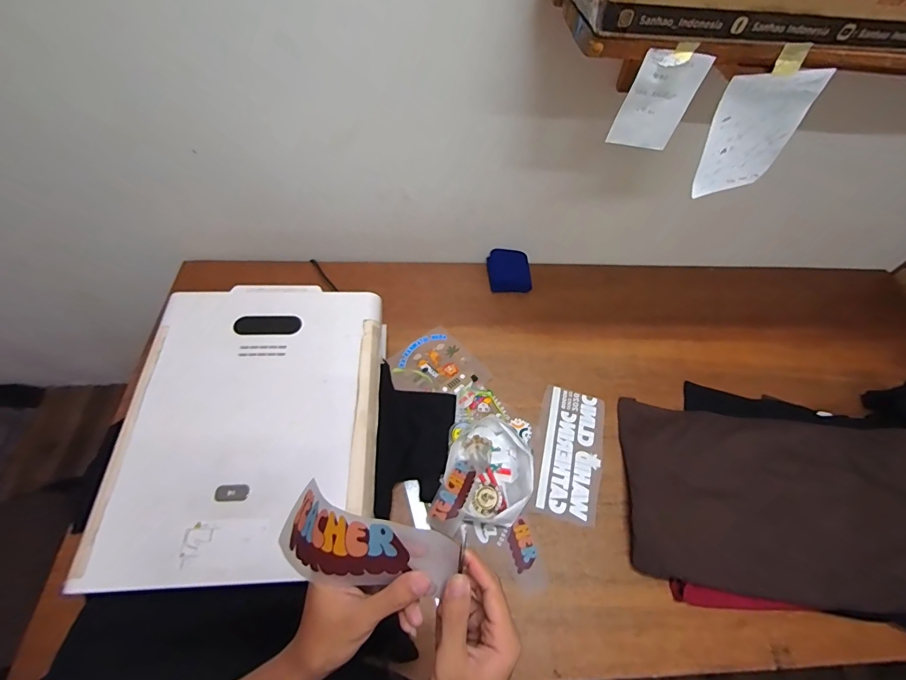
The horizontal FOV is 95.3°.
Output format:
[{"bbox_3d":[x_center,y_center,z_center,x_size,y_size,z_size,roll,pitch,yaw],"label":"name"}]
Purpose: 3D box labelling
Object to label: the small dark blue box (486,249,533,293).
[{"bbox_3d":[0.151,-0.184,1.100,0.116,0.043,0.119,1,57,-4],"label":"small dark blue box"}]

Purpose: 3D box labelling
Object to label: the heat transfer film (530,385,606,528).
[{"bbox_3d":[0.245,0.232,0.874,0.143,0.010,0.276,17,57,6],"label":"heat transfer film"}]

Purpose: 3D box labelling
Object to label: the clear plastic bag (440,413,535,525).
[{"bbox_3d":[0.073,0.253,0.820,0.166,0.040,0.199,13,57,4],"label":"clear plastic bag"}]

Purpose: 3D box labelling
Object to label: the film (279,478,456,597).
[{"bbox_3d":[-0.079,0.161,0.337,0.163,0.052,0.066,3,55,17],"label":"film"}]

